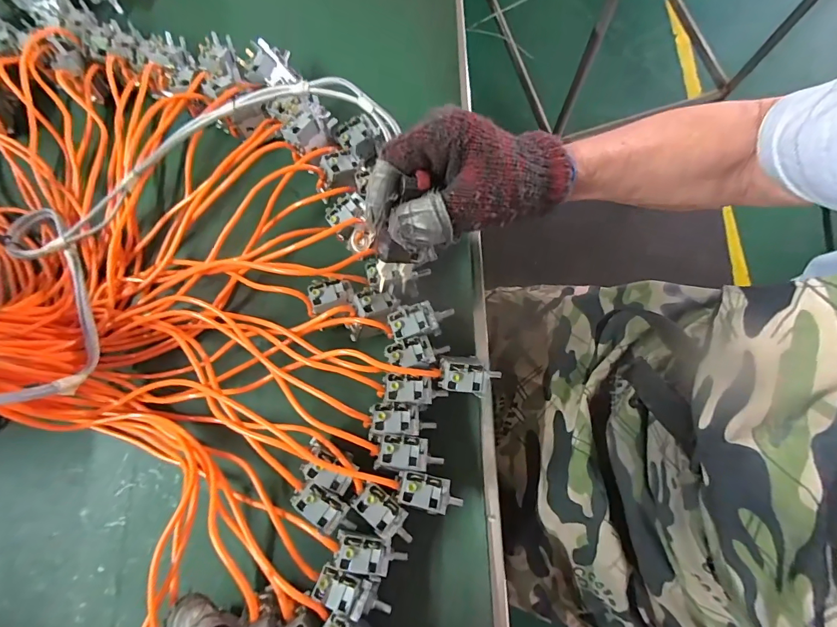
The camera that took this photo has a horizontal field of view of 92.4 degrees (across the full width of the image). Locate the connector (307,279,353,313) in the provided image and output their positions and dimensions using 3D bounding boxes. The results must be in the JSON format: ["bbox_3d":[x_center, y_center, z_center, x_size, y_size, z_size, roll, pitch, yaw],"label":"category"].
[{"bbox_3d":[-0.075,-0.016,0.345,0.035,0.015,0.026,-15,76,-2],"label":"connector"}]

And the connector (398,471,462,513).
[{"bbox_3d":[0.008,0.137,0.307,0.051,0.016,0.024,15,77,6],"label":"connector"}]

